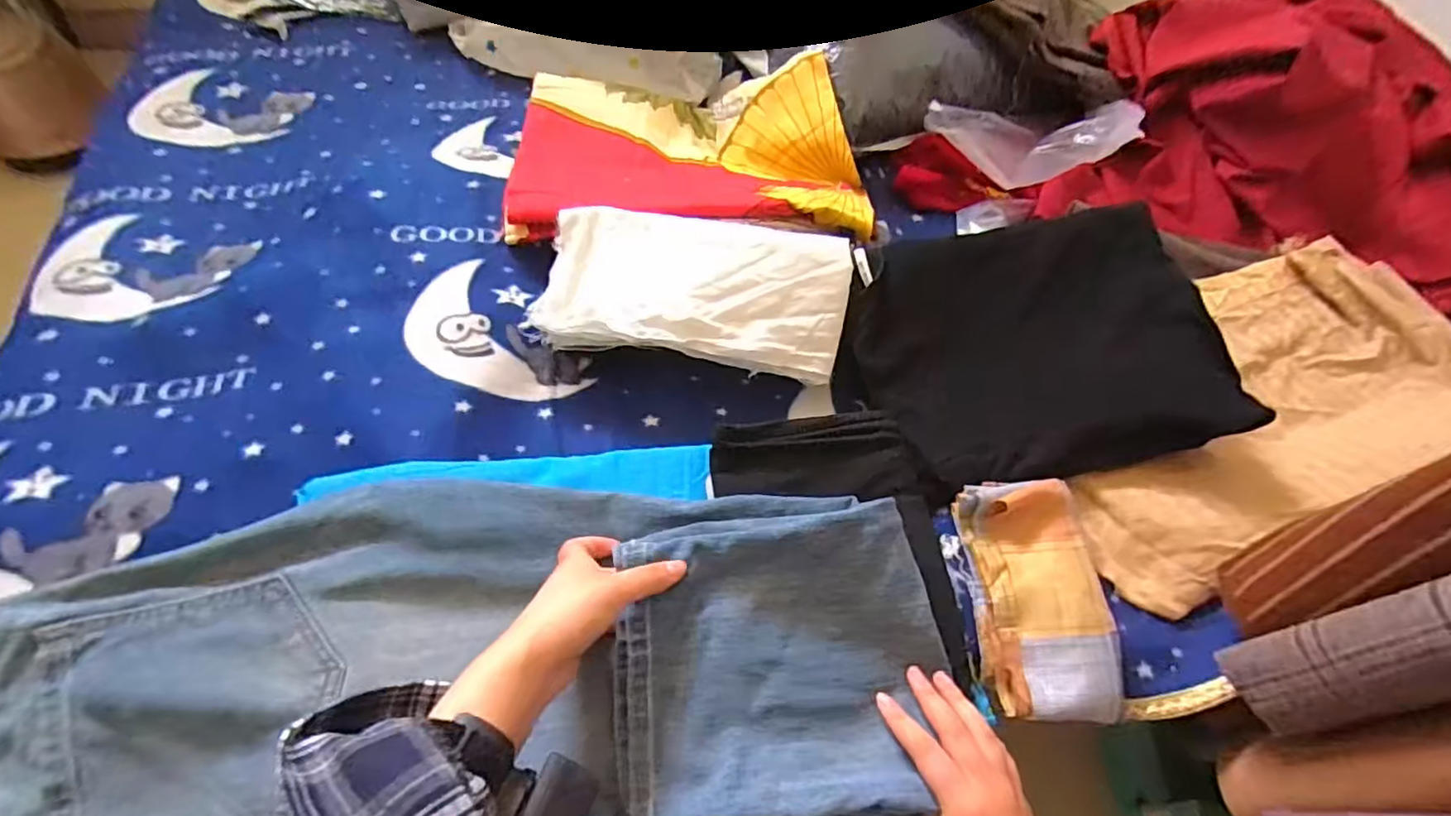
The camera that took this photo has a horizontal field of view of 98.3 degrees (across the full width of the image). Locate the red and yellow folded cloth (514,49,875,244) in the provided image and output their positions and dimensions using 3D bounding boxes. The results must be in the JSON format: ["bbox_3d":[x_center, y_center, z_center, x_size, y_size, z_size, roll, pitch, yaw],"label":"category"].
[{"bbox_3d":[-0.042,-0.298,0.707,0.381,0.076,0.277,0,58,-9],"label":"red and yellow folded cloth"}]

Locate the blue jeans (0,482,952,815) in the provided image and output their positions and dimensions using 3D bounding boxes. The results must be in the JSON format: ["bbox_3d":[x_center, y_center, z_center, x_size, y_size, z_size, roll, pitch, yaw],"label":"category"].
[{"bbox_3d":[-0.190,0.194,0.398,0.661,0.092,0.279,-6,58,-8],"label":"blue jeans"}]

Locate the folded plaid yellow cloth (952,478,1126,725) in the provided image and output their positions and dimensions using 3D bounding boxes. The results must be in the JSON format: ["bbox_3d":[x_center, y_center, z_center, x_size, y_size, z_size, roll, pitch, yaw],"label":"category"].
[{"bbox_3d":[0.247,0.144,0.490,0.099,0.045,0.178,0,58,-9],"label":"folded plaid yellow cloth"}]

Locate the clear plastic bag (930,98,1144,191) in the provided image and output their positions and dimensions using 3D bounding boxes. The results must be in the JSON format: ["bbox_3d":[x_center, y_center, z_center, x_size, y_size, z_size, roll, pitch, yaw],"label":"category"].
[{"bbox_3d":[0.359,-0.326,0.751,0.227,0.074,0.116,11,55,21],"label":"clear plastic bag"}]

